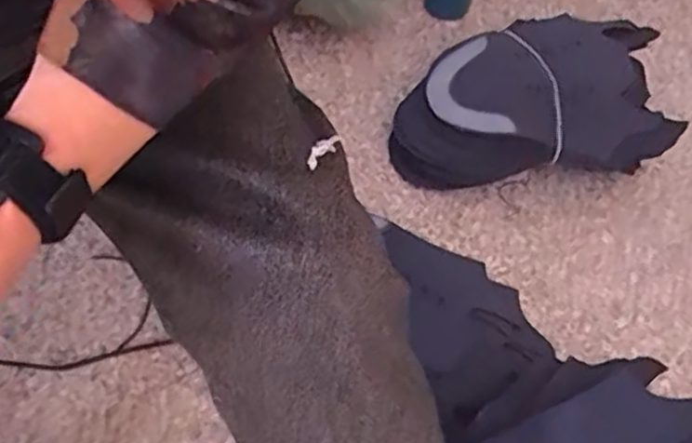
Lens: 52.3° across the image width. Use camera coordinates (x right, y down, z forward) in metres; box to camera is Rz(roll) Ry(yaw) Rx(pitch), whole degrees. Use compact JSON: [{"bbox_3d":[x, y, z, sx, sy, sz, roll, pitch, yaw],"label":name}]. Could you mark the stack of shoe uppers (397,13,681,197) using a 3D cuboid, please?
[{"bbox_3d":[0.205,-0.134,0.786,0.294,0.108,0.194,3,57,-2],"label":"stack of shoe uppers"}]

